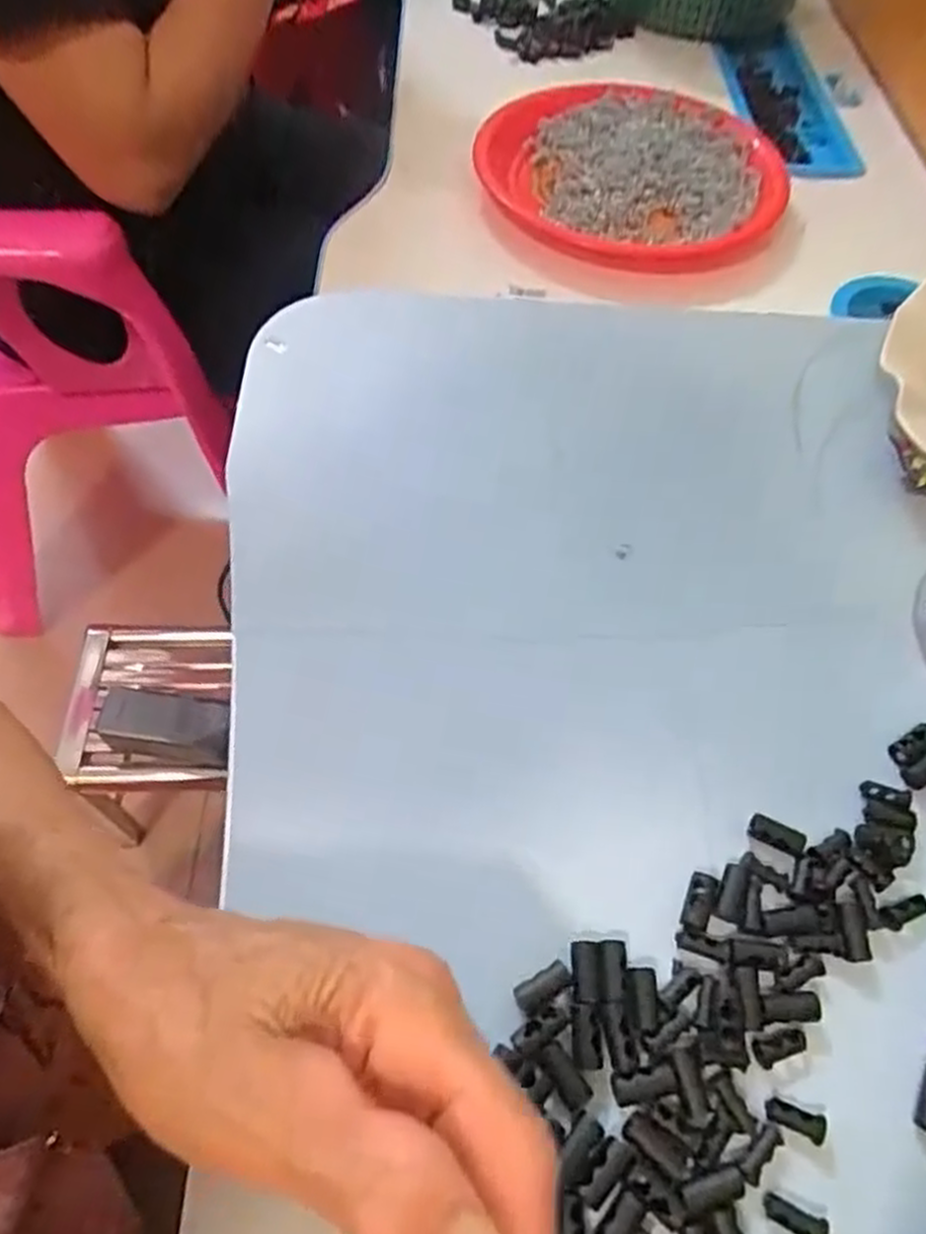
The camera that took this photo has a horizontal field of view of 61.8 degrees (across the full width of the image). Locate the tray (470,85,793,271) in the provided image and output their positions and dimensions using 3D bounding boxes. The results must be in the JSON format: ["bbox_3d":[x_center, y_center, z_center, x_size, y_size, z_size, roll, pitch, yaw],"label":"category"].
[{"bbox_3d":[0.116,-0.338,0.581,0.203,0.041,0.206,0,58,-3],"label":"tray"}]

